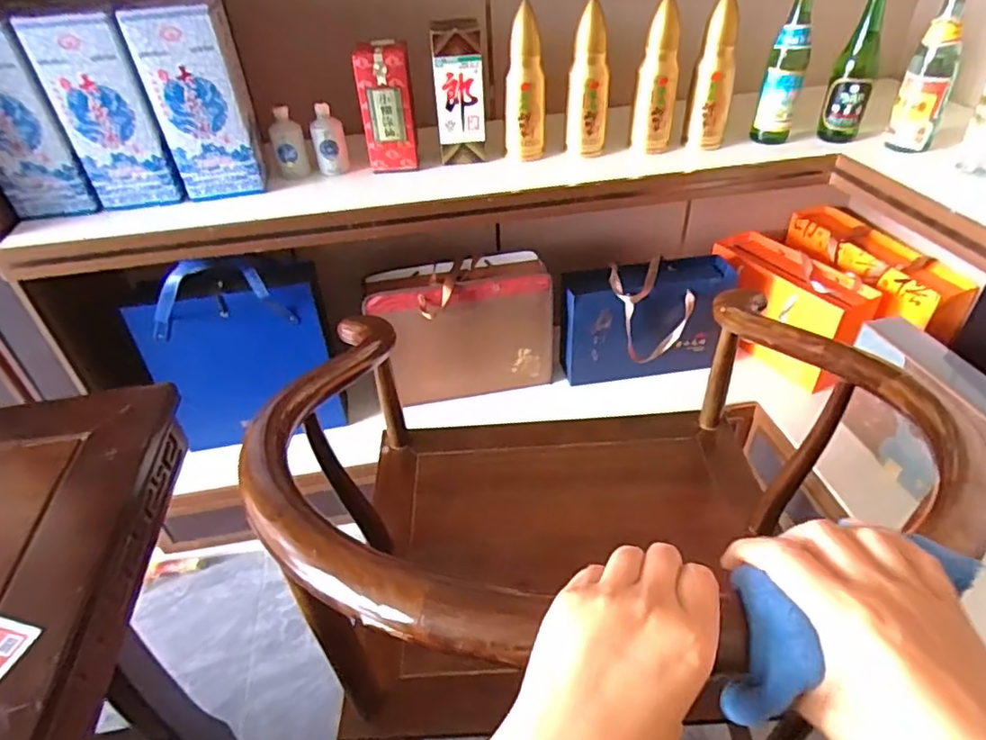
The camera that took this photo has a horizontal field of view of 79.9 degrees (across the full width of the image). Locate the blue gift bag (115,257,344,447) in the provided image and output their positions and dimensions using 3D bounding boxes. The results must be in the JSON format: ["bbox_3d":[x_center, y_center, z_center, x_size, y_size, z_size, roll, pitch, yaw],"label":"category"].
[{"bbox_3d":[-0.487,-0.017,1.139,0.323,0.404,0.111,-13,40,-12],"label":"blue gift bag"}]

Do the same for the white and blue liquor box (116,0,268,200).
[{"bbox_3d":[-0.457,-0.418,0.930,0.142,0.265,0.087,-17,41,-17],"label":"white and blue liquor box"}]

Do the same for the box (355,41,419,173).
[{"bbox_3d":[-0.177,-0.441,0.996,0.084,0.188,0.058,-4,39,-1],"label":"box"}]

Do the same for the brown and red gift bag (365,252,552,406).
[{"bbox_3d":[-0.064,-0.087,1.285,0.378,0.269,0.156,-9,40,-7],"label":"brown and red gift bag"}]

